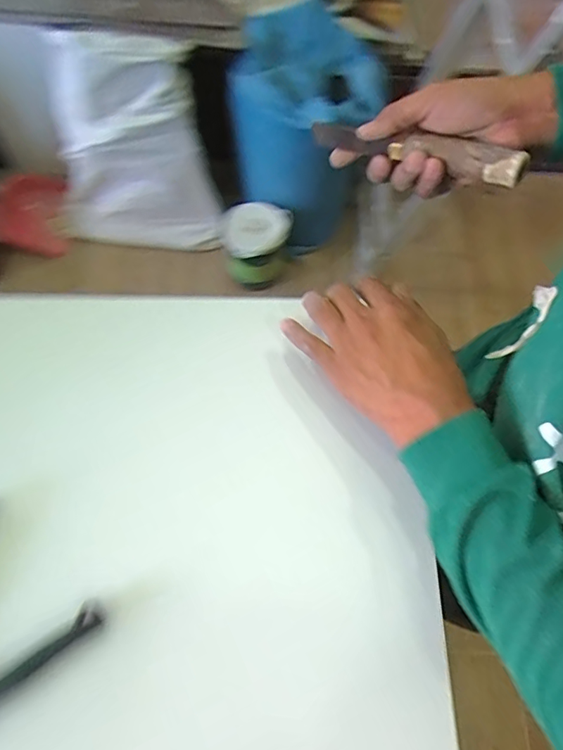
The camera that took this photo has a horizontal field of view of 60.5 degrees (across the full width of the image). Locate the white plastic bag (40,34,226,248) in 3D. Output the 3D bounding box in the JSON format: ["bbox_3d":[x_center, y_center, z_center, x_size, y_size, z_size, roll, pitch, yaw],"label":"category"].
[{"bbox_3d":[-0.429,-0.595,1.333,0.447,0.568,0.157,-5,68,-3],"label":"white plastic bag"}]

